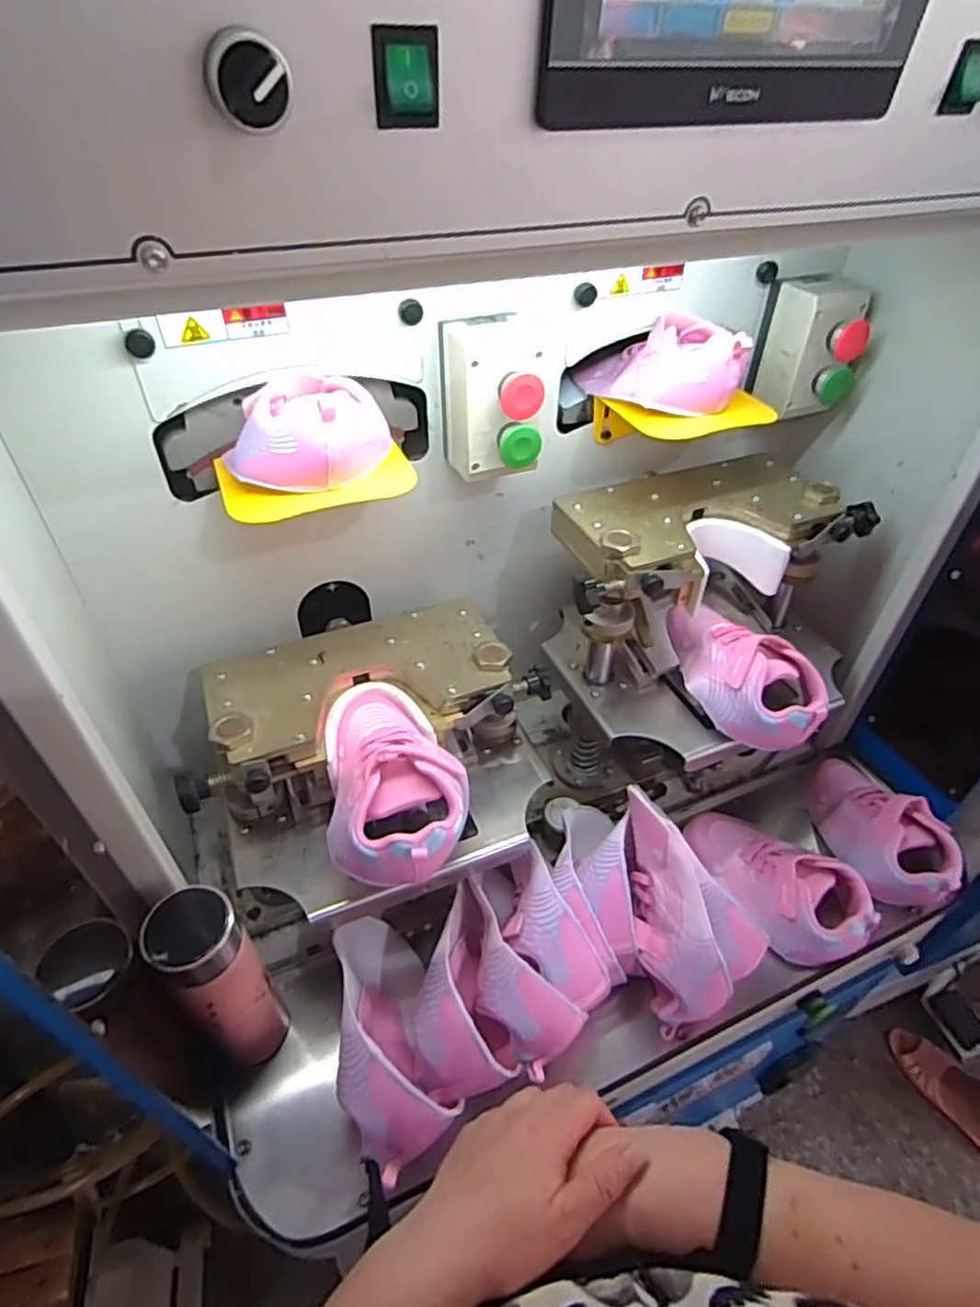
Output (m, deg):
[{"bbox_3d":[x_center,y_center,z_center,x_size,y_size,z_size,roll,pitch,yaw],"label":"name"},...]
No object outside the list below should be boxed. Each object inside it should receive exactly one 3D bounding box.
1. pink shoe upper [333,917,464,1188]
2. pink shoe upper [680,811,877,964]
[{"bbox_3d":[-0.090,0.327,0.598,0.085,0.091,0.208,-8,24,-9],"label":"pink shoe upper"},{"bbox_3d":[0.304,0.248,0.724,0.197,0.078,0.109,31,51,29],"label":"pink shoe upper"}]

